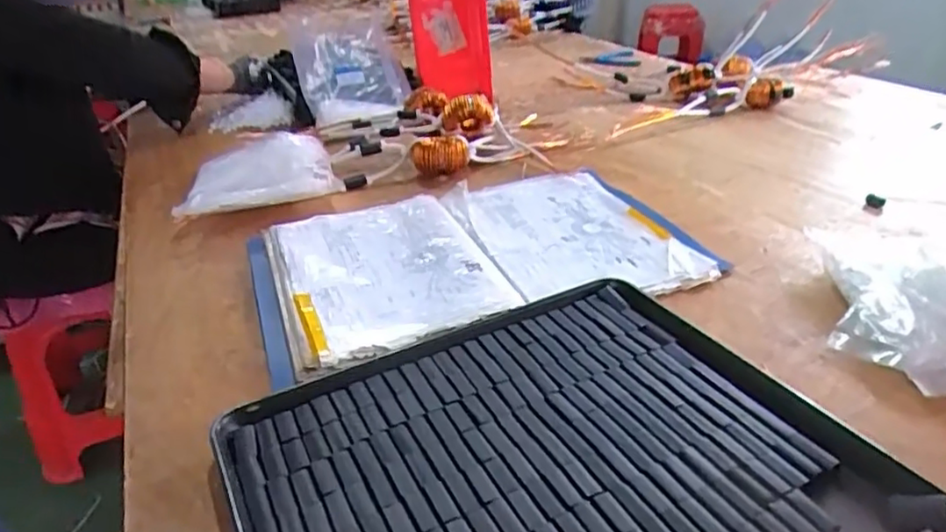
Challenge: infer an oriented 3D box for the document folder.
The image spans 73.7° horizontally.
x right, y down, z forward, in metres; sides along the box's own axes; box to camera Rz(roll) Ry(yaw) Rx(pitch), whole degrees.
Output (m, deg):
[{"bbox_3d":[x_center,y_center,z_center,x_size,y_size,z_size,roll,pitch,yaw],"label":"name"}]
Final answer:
[{"bbox_3d":[0.000,-0.016,0.718,0.474,0.035,0.307,-11,32,-19],"label":"document folder"}]

